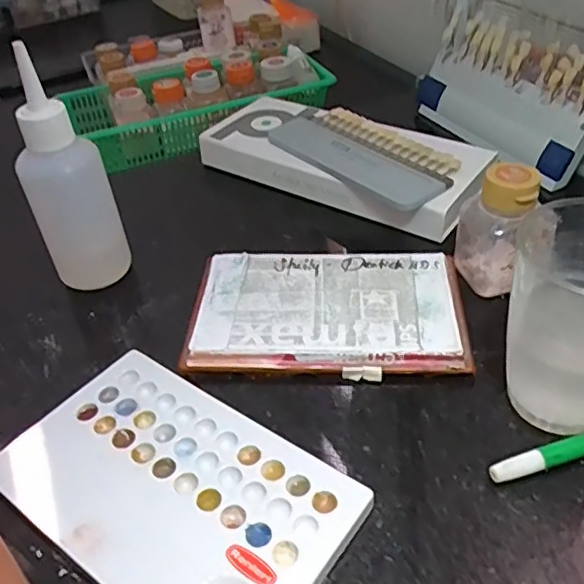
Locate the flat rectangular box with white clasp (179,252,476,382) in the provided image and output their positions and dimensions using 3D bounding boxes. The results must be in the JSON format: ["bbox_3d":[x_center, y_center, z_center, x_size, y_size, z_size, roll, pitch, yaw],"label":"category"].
[{"bbox_3d":[0.020,0.008,0.342,0.150,0.009,0.089,3,42,5],"label":"flat rectangular box with white clasp"}]

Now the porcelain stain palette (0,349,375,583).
[{"bbox_3d":[-0.051,0.085,0.263,0.153,0.010,0.093,24,48,30],"label":"porcelain stain palette"}]

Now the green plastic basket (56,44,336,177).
[{"bbox_3d":[-0.108,-0.218,0.678,0.281,0.075,0.134,-20,42,-16],"label":"green plastic basket"}]

